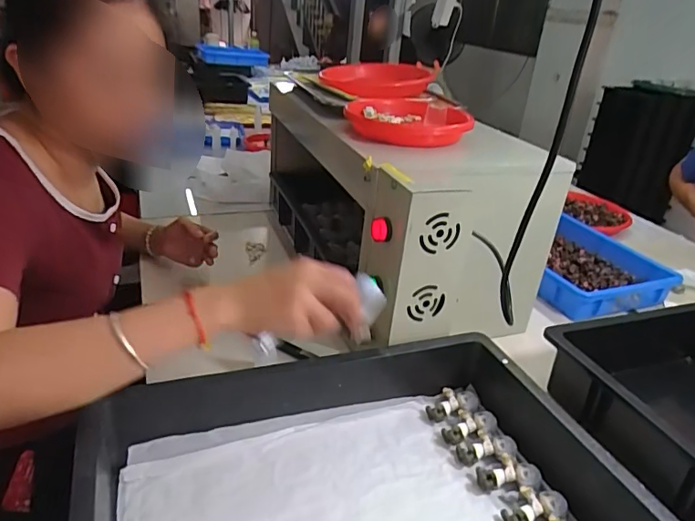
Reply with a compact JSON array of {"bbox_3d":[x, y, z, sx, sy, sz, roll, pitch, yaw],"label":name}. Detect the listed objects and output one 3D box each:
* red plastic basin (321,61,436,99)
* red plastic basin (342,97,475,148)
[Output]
[{"bbox_3d":[0.063,-0.352,0.985,0.200,0.042,0.201,12,29,10],"label":"red plastic basin"},{"bbox_3d":[0.088,-0.208,0.746,0.177,0.039,0.177,7,27,4],"label":"red plastic basin"}]

